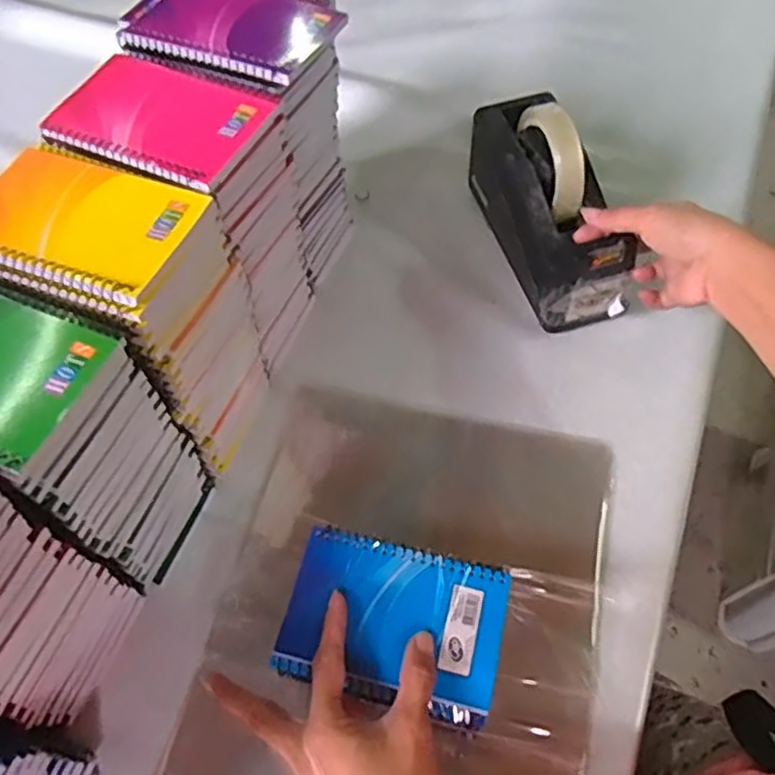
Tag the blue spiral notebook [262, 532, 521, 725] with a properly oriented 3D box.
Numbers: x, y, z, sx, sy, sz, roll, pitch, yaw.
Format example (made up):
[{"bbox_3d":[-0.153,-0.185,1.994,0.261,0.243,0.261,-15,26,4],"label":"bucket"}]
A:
[{"bbox_3d":[0.004,0.142,0.408,0.131,0.011,0.093,12,61,8],"label":"blue spiral notebook"}]

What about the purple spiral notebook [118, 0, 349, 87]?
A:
[{"bbox_3d":[-0.108,-0.258,0.462,0.148,0.016,0.108,19,62,12],"label":"purple spiral notebook"}]

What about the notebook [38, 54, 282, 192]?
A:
[{"bbox_3d":[-0.148,-0.172,0.426,0.127,0.010,0.086,22,63,13],"label":"notebook"}]

